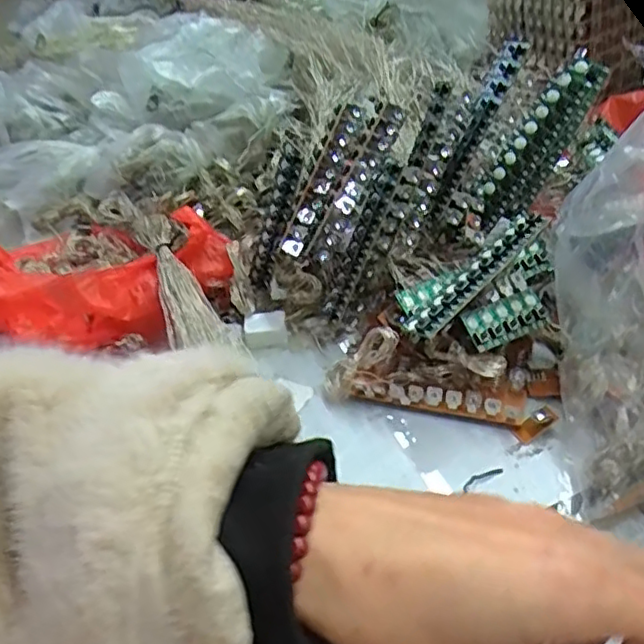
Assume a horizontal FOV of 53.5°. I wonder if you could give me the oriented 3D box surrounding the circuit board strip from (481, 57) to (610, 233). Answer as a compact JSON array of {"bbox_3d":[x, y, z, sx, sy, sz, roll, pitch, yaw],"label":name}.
[{"bbox_3d":[0.120,-0.096,0.350,0.017,0.031,0.103,40,102,41],"label":"circuit board strip"}]

